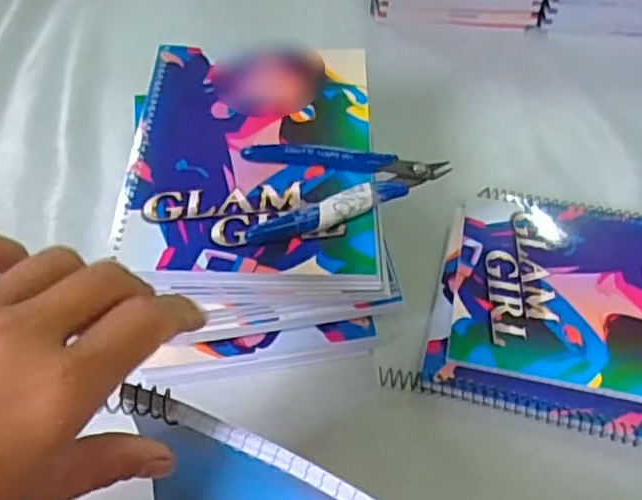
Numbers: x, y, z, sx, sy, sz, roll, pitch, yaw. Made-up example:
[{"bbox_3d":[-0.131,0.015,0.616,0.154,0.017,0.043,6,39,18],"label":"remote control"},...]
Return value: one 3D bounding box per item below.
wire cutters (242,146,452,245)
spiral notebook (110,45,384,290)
[{"bbox_3d":[0.015,-0.038,0.387,0.114,0.013,0.067,-3,52,-3],"label":"wire cutters"},{"bbox_3d":[-0.040,-0.061,0.412,0.142,0.013,0.195,-1,51,-1],"label":"spiral notebook"}]

